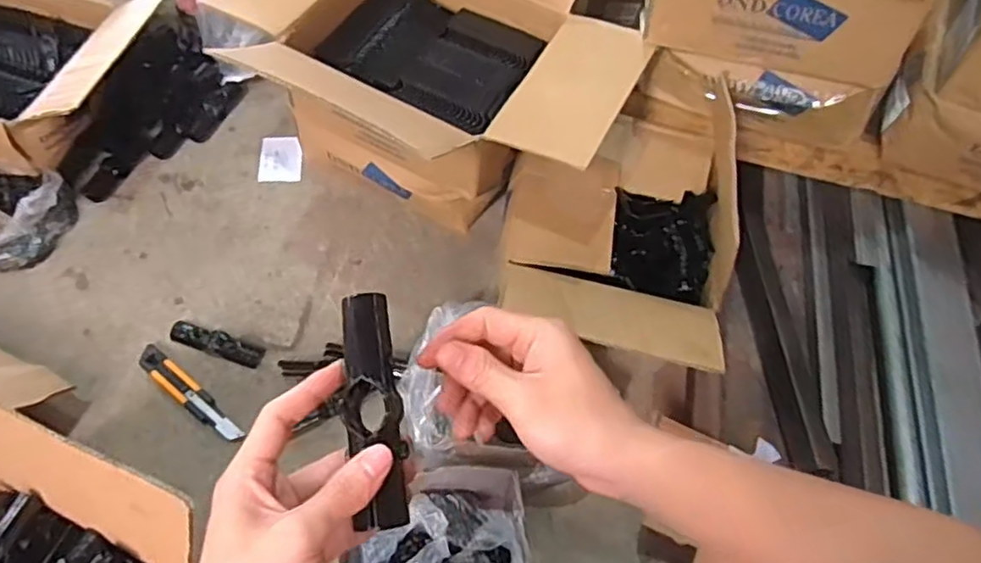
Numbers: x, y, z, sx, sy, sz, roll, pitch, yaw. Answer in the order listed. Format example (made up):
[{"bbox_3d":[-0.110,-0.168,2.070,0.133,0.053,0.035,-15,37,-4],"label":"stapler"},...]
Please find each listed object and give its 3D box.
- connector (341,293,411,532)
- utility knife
[{"bbox_3d":[-0.067,0.072,0.390,0.032,0.027,0.129,-8,78,-9],"label":"connector"},{"bbox_3d":[-0.393,0.145,0.888,0.177,0.012,0.033,35,62,16],"label":"utility knife"}]

